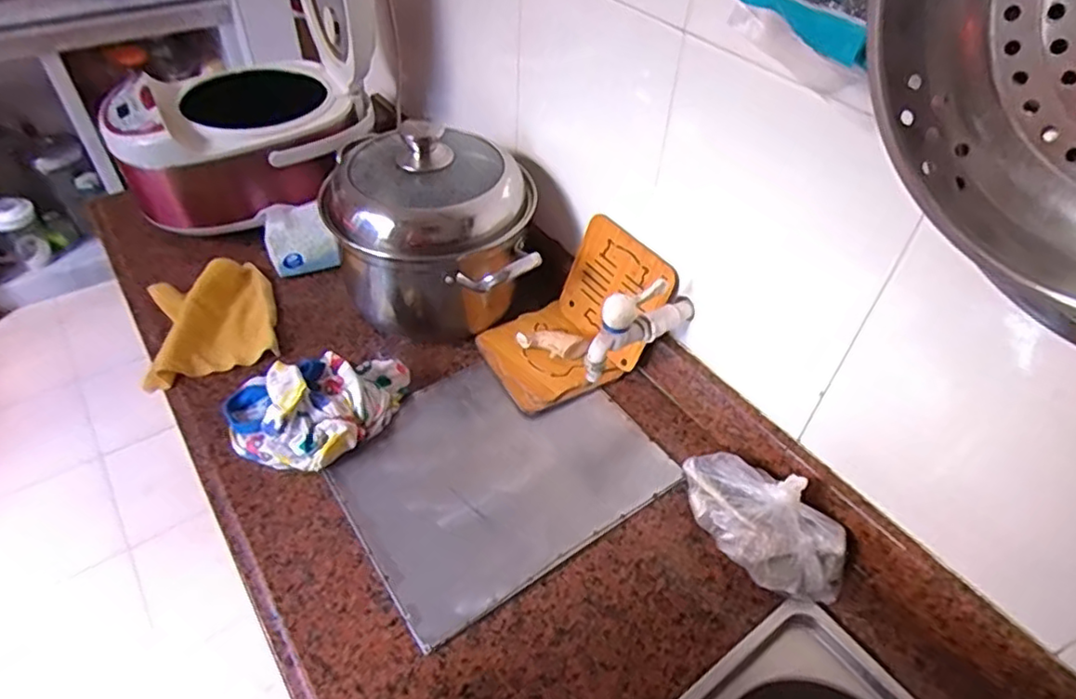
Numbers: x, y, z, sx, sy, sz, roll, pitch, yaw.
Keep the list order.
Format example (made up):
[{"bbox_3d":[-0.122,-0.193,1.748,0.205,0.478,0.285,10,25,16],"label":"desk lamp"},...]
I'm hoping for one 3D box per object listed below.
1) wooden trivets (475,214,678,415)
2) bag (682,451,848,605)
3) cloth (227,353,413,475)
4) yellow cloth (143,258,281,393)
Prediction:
[{"bbox_3d":[0.034,-0.042,0.725,0.179,0.138,0.144,-22,50,-23],"label":"wooden trivets"},{"bbox_3d":[0.209,0.152,0.590,0.090,0.076,0.162,-29,53,-28],"label":"bag"},{"bbox_3d":[-0.228,0.060,0.657,0.178,0.088,0.104,-8,46,-11],"label":"cloth"},{"bbox_3d":[-0.402,-0.042,0.779,0.141,0.038,0.167,-15,49,-13],"label":"yellow cloth"}]

